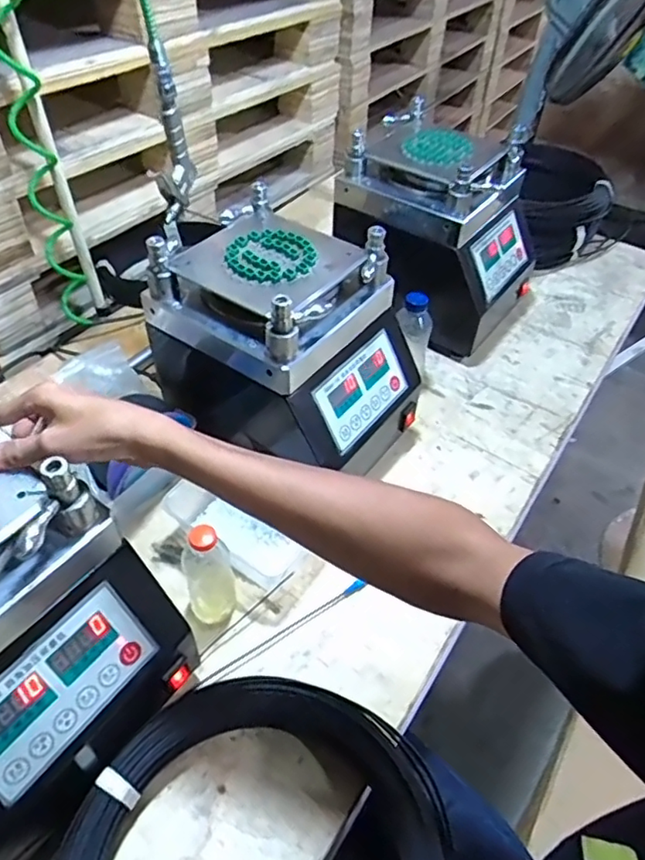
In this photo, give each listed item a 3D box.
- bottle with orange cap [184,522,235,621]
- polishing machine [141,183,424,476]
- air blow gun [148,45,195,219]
[{"bbox_3d":[-0.122,0.147,0.624,0.049,0.131,0.056,-10,50,-12],"label":"bottle with orange cap"},{"bbox_3d":[-0.042,-0.096,0.753,0.285,0.270,0.220,31,54,22],"label":"polishing machine"},{"bbox_3d":[-0.176,-0.334,0.671,0.029,0.159,0.077,4,49,1],"label":"air blow gun"}]

